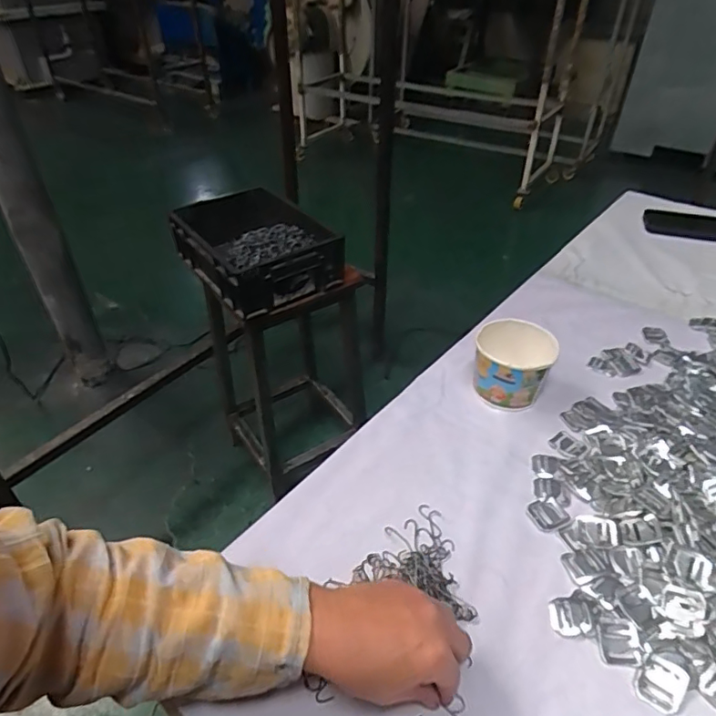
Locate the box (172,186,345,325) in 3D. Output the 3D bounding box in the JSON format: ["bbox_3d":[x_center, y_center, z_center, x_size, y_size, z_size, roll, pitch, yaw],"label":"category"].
[{"bbox_3d":[-0.225,-0.242,1.138,0.254,0.112,0.372,-24,46,-26],"label":"box"}]

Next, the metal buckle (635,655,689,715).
[{"bbox_3d":[0.230,0.246,0.398,0.030,0.004,0.040,31,49,31],"label":"metal buckle"}]

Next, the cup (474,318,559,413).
[{"bbox_3d":[0.184,0.009,0.630,0.086,0.076,0.083,0,40,0],"label":"cup"}]

